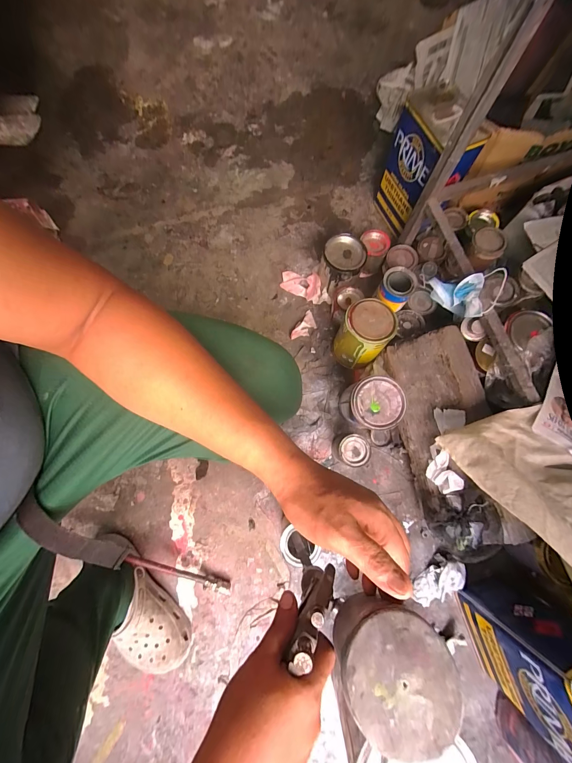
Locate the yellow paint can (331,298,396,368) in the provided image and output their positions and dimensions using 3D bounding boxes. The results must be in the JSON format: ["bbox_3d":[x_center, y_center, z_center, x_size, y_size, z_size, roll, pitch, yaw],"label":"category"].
[{"bbox_3d":[0.165,-0.102,0.622,0.096,0.126,0.115,28,78,8],"label":"yellow paint can"}]

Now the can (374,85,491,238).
[{"bbox_3d":[0.297,-0.459,0.645,0.087,0.257,0.158,-29,79,-5],"label":"can"}]

